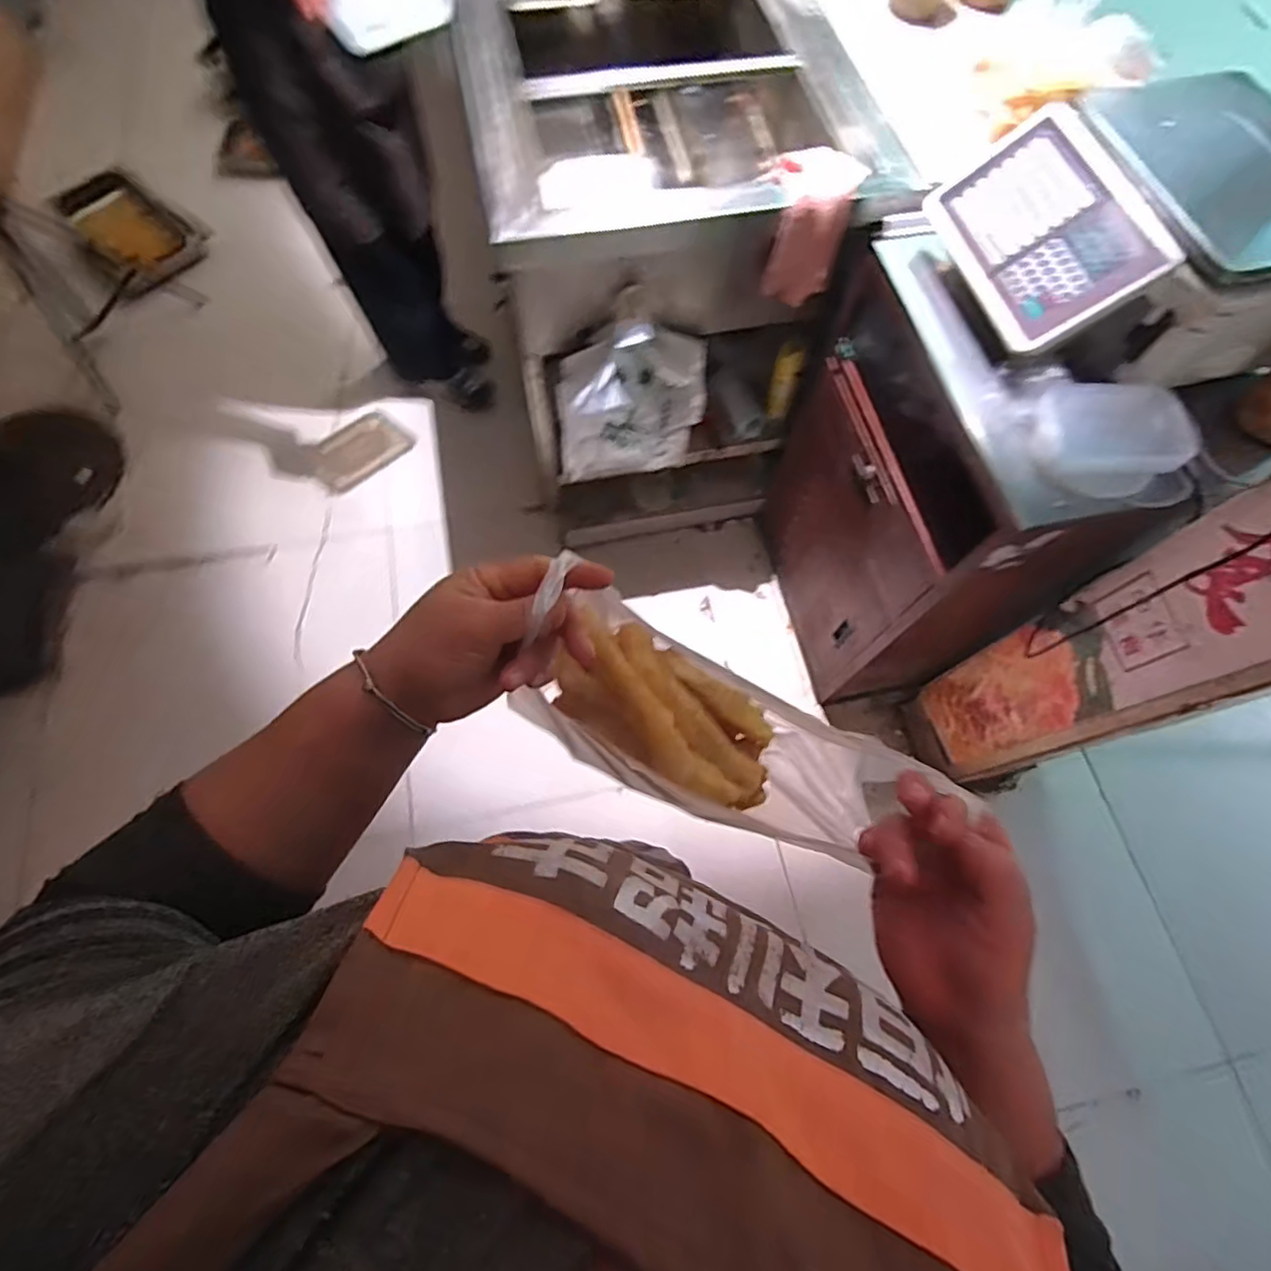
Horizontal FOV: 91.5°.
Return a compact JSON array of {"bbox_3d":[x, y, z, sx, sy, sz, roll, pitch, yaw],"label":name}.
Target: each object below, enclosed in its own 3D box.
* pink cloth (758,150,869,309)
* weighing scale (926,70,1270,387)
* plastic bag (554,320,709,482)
[{"bbox_3d":[0.269,-0.664,1.011,0.142,0.139,0.165,17,73,7],"label":"pink cloth"},{"bbox_3d":[0.716,-0.587,0.688,0.492,0.415,0.377,-11,71,-2],"label":"weighing scale"},{"bbox_3d":[-0.007,-0.450,1.199,0.302,0.292,0.112,-11,71,-2],"label":"plastic bag"}]

